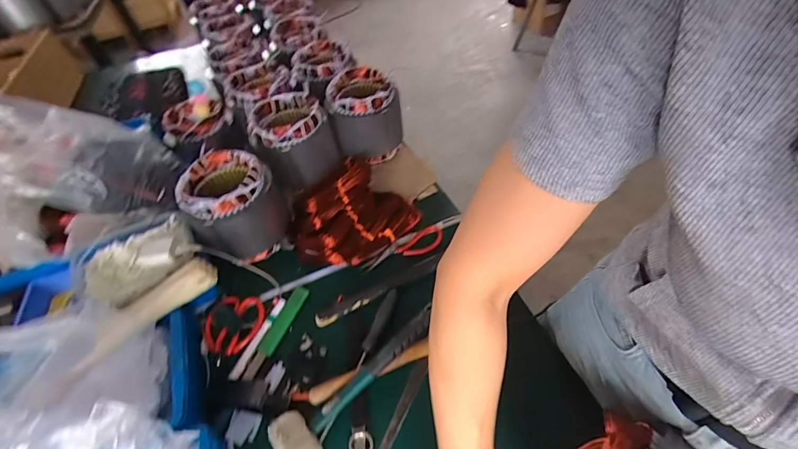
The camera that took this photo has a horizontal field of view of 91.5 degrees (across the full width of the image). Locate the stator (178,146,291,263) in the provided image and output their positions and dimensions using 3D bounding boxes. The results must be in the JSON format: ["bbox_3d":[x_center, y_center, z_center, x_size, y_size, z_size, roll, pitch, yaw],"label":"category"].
[{"bbox_3d":[-0.293,-0.029,0.699,0.153,0.158,0.128,-40,56,-23],"label":"stator"}]

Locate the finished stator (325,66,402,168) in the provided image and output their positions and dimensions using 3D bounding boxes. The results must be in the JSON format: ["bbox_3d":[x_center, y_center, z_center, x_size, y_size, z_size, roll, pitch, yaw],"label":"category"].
[{"bbox_3d":[-0.075,-0.231,0.841,0.140,0.157,0.128,-4,50,5],"label":"finished stator"}]

